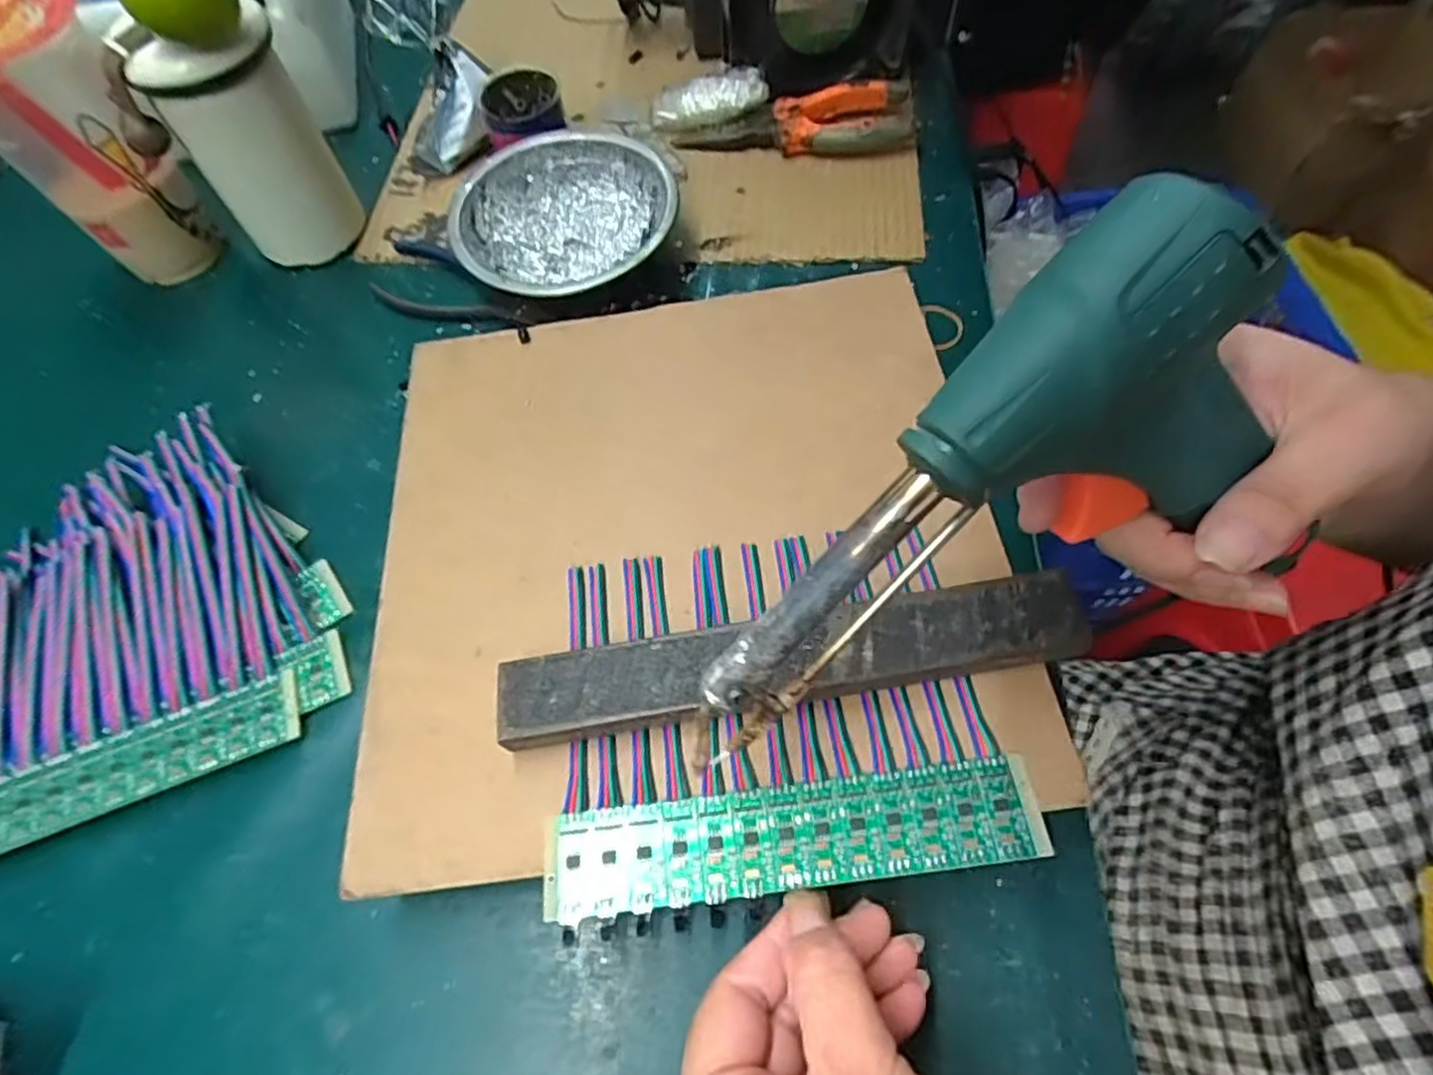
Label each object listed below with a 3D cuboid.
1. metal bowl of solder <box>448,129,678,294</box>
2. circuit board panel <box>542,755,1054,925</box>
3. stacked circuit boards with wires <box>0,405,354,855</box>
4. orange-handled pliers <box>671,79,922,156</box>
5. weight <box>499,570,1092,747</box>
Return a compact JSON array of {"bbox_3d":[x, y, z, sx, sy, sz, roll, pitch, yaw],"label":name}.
[{"bbox_3d":[-0.086,-0.181,0.410,0.122,0.041,0.121,-1,59,2],"label":"metal bowl of solder"},{"bbox_3d":[0.025,0.100,0.236,0.163,0.004,0.033,-8,59,0],"label":"circuit board panel"},{"bbox_3d":[-0.274,0.038,0.318,0.181,0.034,0.172,-23,61,-11],"label":"stacked circuit boards with wires"},{"bbox_3d":[0.055,-0.275,0.470,0.154,0.023,0.050,-9,59,-3],"label":"orange-handled pliers"},{"bbox_3d":[0.027,0.046,0.256,0.206,0.023,0.031,-8,59,-2],"label":"weight"}]

